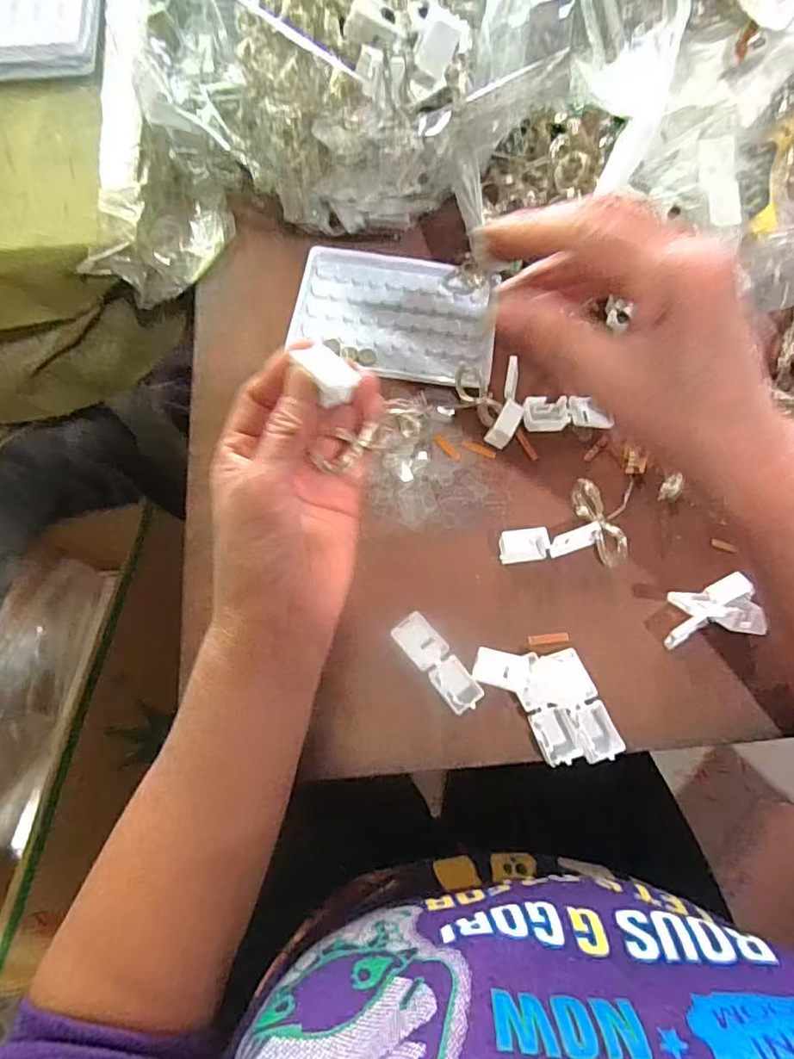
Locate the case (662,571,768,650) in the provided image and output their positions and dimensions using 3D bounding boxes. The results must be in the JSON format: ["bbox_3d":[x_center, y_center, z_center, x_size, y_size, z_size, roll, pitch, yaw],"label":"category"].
[{"bbox_3d":[0.165,0.043,0.309,0.045,0.027,0.030,-10,72,-4],"label":"case"}]

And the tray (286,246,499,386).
[{"bbox_3d":[-0.001,-0.142,0.382,0.129,0.014,0.092,9,71,3],"label":"tray"}]

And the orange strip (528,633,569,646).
[{"bbox_3d":[0.083,0.060,0.318,0.024,0.005,0.005,-5,71,-2],"label":"orange strip"}]

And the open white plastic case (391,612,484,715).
[{"bbox_3d":[0.021,0.069,0.304,0.019,0.009,0.055,-38,76,-12],"label":"open white plastic case"}]

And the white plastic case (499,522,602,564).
[{"bbox_3d":[0.087,0.008,0.328,0.057,0.014,0.017,-5,71,-2],"label":"white plastic case"}]

